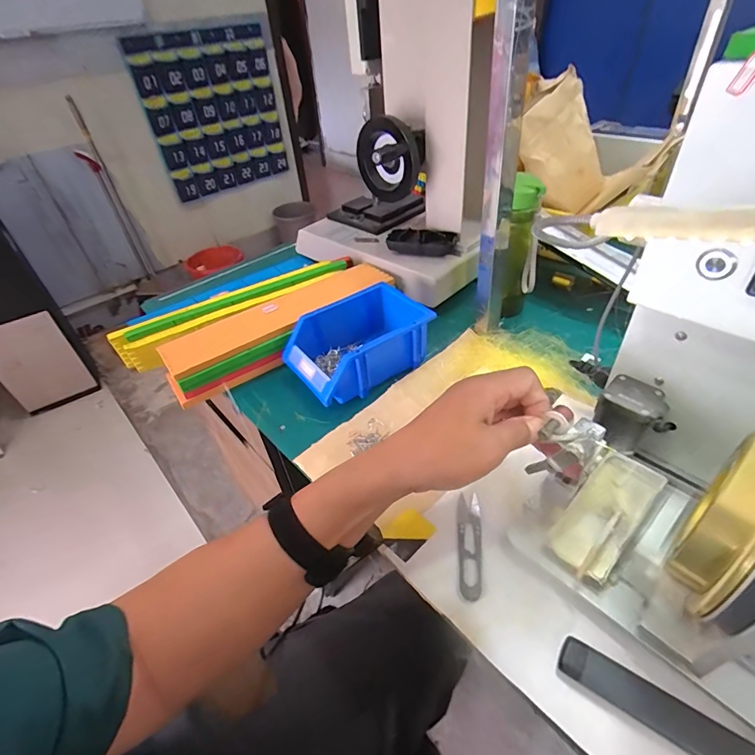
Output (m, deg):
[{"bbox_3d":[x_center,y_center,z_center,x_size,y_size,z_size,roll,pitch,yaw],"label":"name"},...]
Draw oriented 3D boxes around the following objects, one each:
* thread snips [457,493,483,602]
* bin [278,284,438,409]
[{"bbox_3d":[0.086,0.153,0.395,0.022,0.009,0.102,1,42,8],"label":"thread snips"},{"bbox_3d":[-0.025,-0.048,0.598,0.190,0.079,0.131,-27,46,-22],"label":"bin"}]

